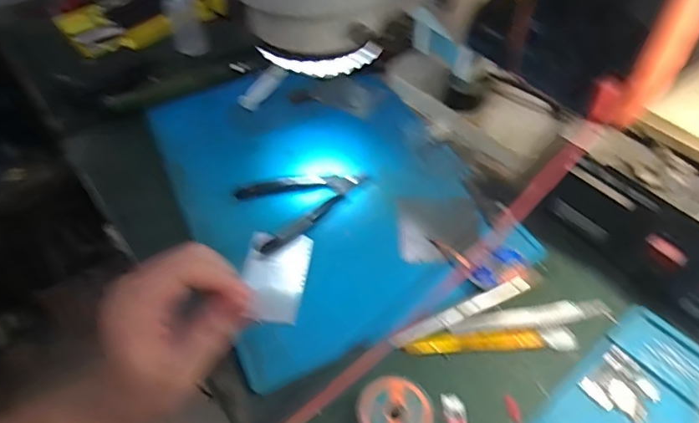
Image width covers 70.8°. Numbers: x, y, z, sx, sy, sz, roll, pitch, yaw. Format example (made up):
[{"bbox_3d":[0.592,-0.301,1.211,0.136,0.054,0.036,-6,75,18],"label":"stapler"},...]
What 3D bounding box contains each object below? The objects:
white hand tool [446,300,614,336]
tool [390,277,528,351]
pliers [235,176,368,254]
[{"bbox_3d":[0.132,0.079,0.359,0.116,0.006,0.019,-9,49,-3],"label":"white hand tool"},{"bbox_3d":[0.081,0.074,0.359,0.111,0.007,0.011,-21,51,-14],"label":"tool"},{"bbox_3d":[-0.037,-0.012,0.439,0.111,0.012,0.070,-22,51,-14],"label":"pliers"}]

